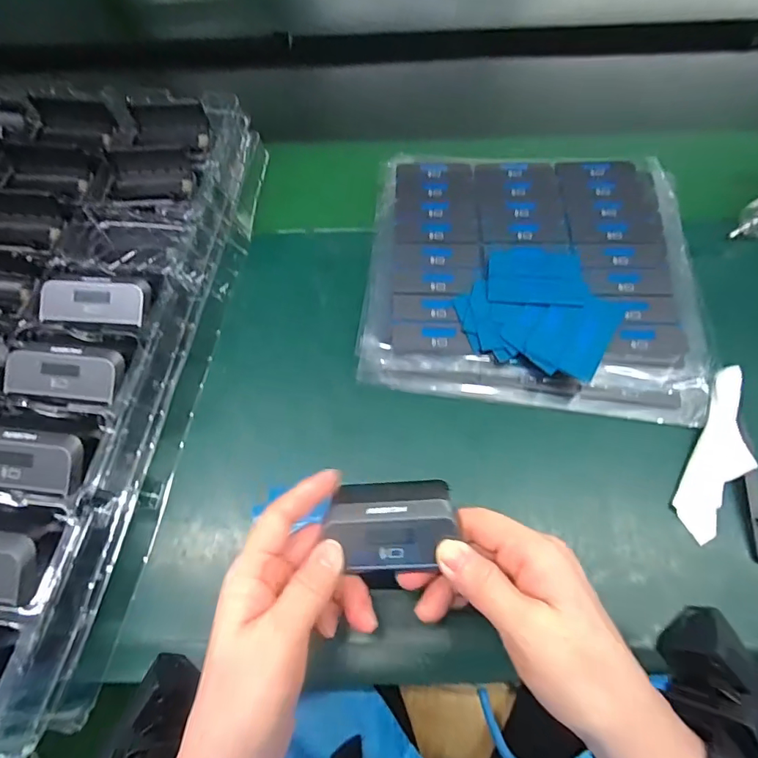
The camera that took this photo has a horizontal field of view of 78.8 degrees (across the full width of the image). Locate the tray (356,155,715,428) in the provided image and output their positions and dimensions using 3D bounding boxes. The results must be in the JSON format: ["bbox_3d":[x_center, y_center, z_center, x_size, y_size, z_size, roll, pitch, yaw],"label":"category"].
[{"bbox_3d":[0.125,-0.093,0.392,0.262,0.034,0.243,5,63,4],"label":"tray"}]

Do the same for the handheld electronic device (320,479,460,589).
[{"bbox_3d":[0.007,0.083,0.248,0.065,0.018,0.050,-3,62,1],"label":"handheld electronic device"}]

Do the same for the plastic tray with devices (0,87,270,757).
[{"bbox_3d":[-0.293,-0.033,0.354,0.309,0.077,0.498,7,63,5],"label":"plastic tray with devices"}]

